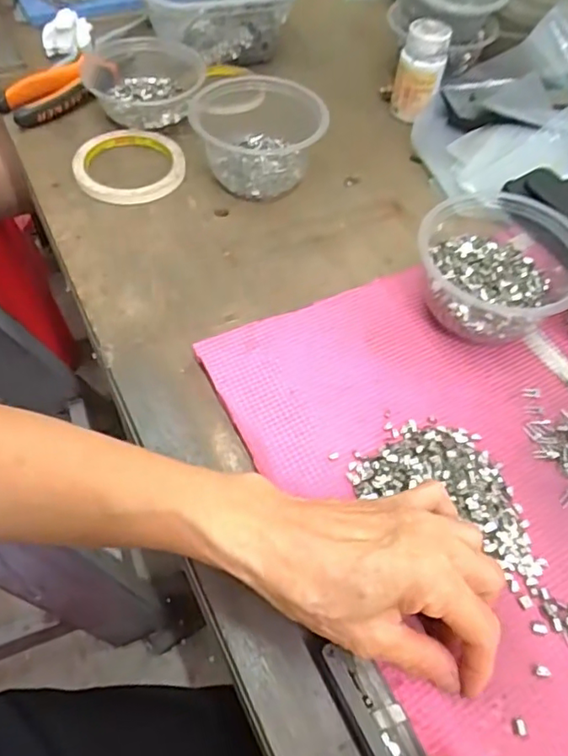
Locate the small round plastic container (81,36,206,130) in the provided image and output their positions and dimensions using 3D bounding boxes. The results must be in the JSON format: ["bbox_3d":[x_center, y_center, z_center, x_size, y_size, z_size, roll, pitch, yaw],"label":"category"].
[{"bbox_3d":[-0.137,-0.293,0.570,0.120,0.036,0.109,-8,57,-10],"label":"small round plastic container"}]

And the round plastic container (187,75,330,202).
[{"bbox_3d":[-0.032,-0.227,0.530,0.115,0.059,0.115,2,56,-3],"label":"round plastic container"}]

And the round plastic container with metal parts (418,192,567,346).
[{"bbox_3d":[0.152,-0.078,0.415,0.109,0.071,0.102,2,56,-3],"label":"round plastic container with metal parts"}]

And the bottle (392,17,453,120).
[{"bbox_3d":[0.135,-0.305,0.571,0.045,0.076,0.048,13,56,4],"label":"bottle"}]

